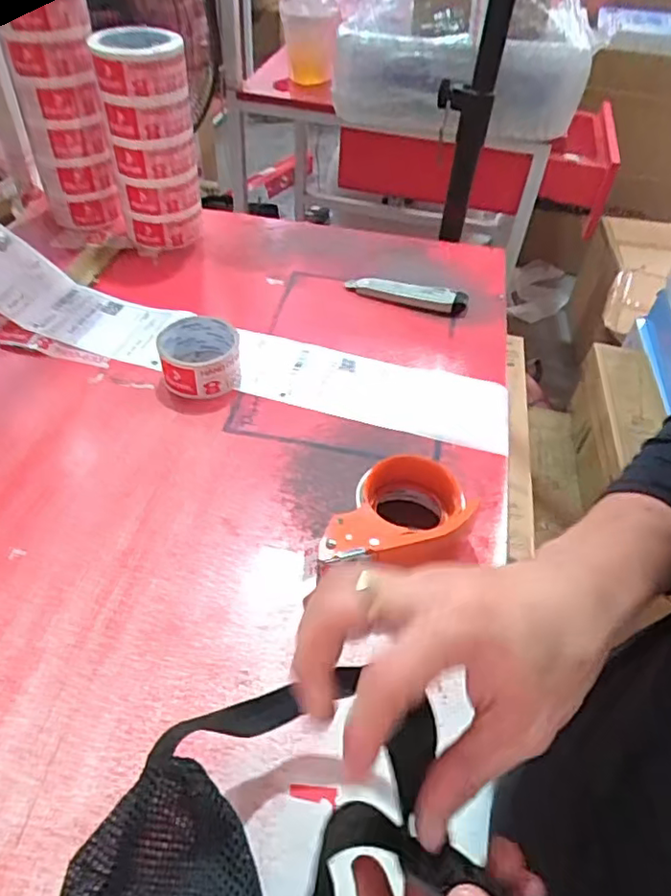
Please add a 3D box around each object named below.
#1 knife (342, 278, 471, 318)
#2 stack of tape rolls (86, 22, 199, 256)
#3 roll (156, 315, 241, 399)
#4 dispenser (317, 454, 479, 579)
[{"bbox_3d":[0.090,-0.197,0.772,0.154,0.023,0.037,16,49,10],"label":"knife"},{"bbox_3d":[-0.229,-0.376,0.761,0.098,0.239,0.088,-7,49,-10],"label":"stack of tape rolls"},{"bbox_3d":[-0.144,-0.096,0.649,0.083,0.049,0.084,2,48,-2],"label":"roll"},{"bbox_3d":[0.047,0.059,0.512,0.150,0.061,0.094,-12,50,-14],"label":"dispenser"}]

